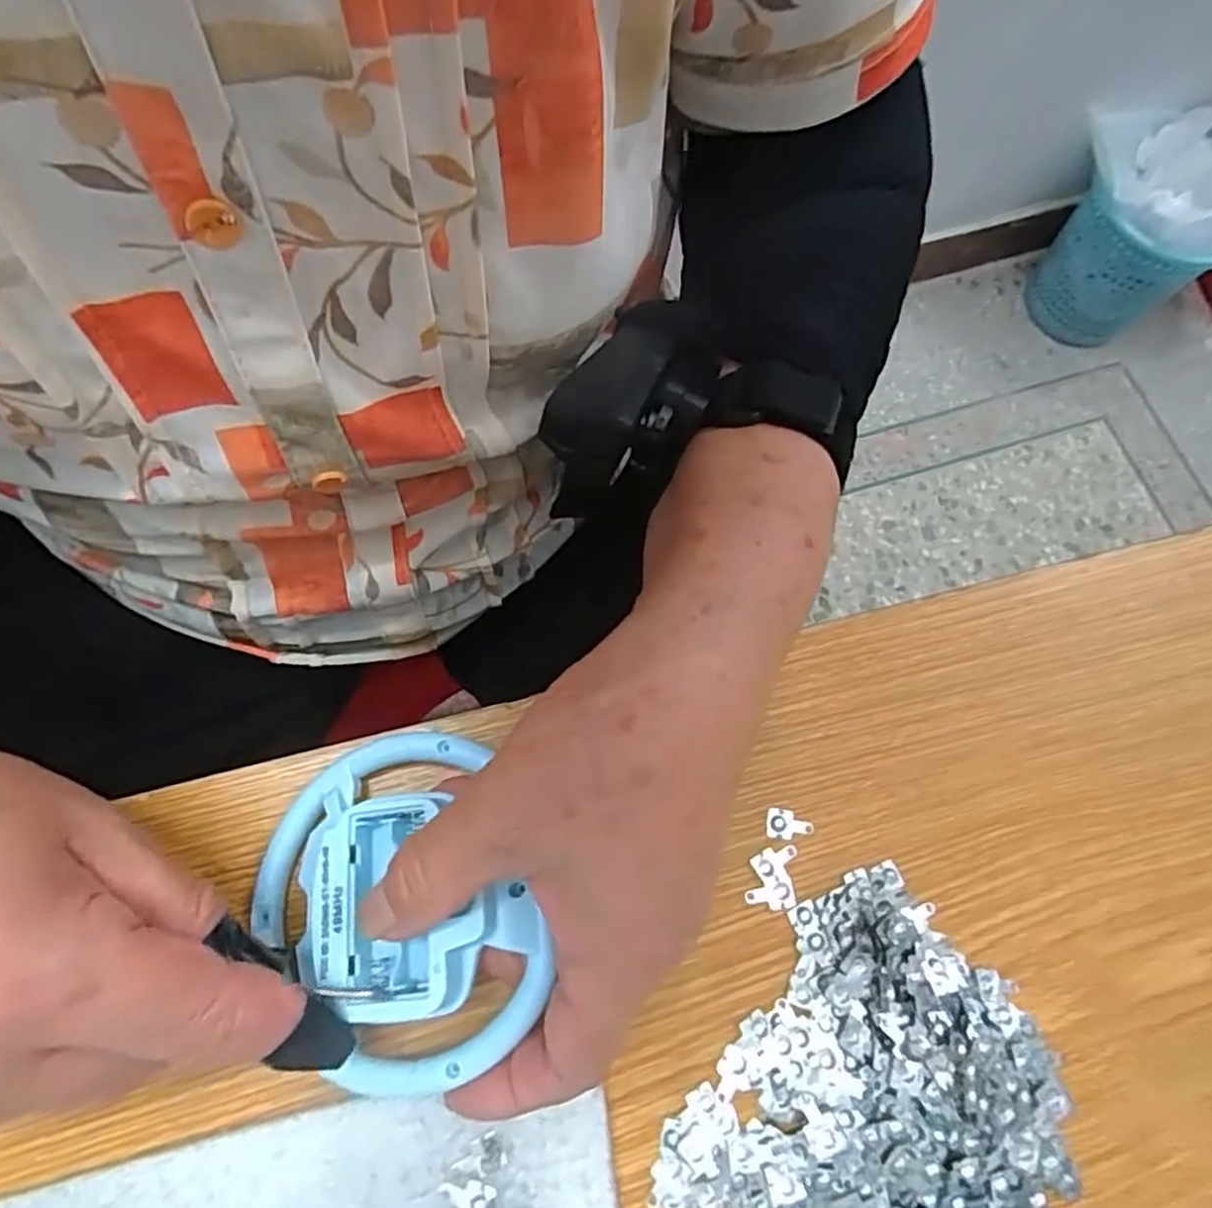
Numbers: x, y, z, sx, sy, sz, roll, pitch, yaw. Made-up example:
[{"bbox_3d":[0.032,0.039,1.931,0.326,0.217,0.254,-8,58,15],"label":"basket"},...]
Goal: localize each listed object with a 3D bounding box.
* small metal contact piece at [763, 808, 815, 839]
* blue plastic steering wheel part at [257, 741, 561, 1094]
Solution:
[{"bbox_3d":[0.065,0.078,0.251,0.017,0.004,0.010,12,73,2],"label":"small metal contact piece"},{"bbox_3d":[-0.068,0.094,0.219,0.084,0.035,0.102,-21,75,-8],"label":"blue plastic steering wheel part"}]

